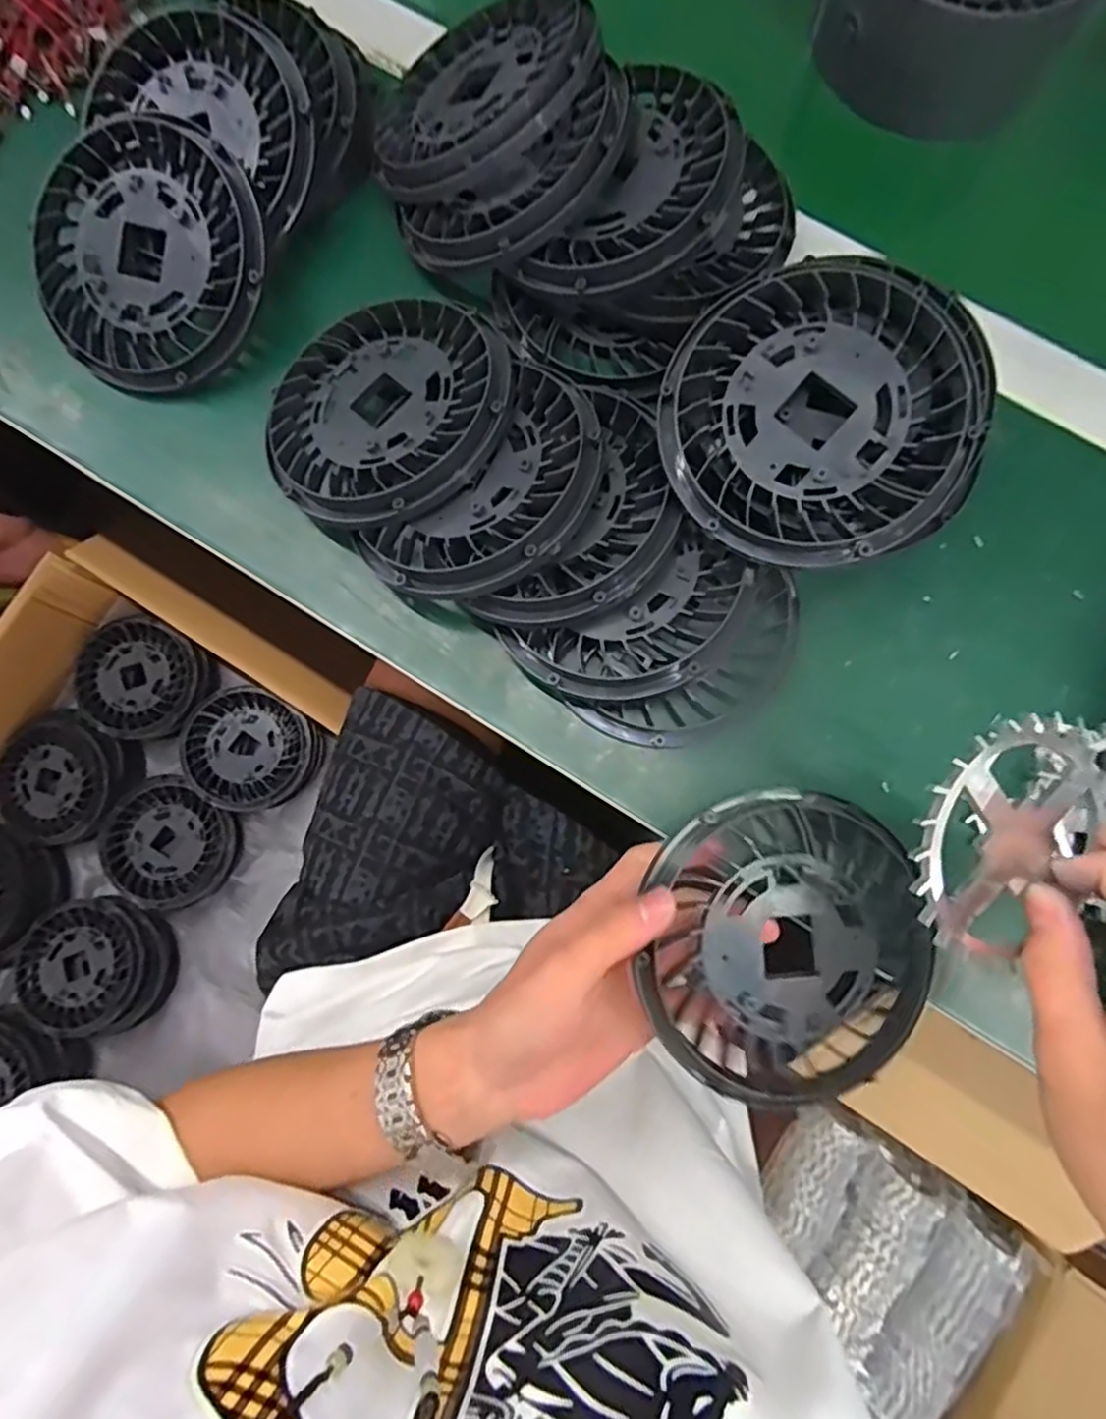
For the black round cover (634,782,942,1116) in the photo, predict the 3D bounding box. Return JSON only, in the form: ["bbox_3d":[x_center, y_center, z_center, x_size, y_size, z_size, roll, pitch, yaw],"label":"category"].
[{"bbox_3d":[0.100,0.102,0.301,0.126,0.016,0.126,0,88,-6],"label":"black round cover"}]

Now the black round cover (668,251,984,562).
[{"bbox_3d":[0.121,-0.134,0.308,0.133,0.033,0.132,0,81,2],"label":"black round cover"}]

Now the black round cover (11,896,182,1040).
[{"bbox_3d":[-0.490,0.274,0.743,0.145,0.051,0.132,0,81,2],"label":"black round cover"}]

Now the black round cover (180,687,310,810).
[{"bbox_3d":[-0.335,0.042,0.743,0.126,0.019,0.126,0,81,2],"label":"black round cover"}]

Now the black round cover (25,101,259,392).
[{"bbox_3d":[-0.220,-0.246,0.376,0.132,0.016,0.135,-40,88,12],"label":"black round cover"}]

